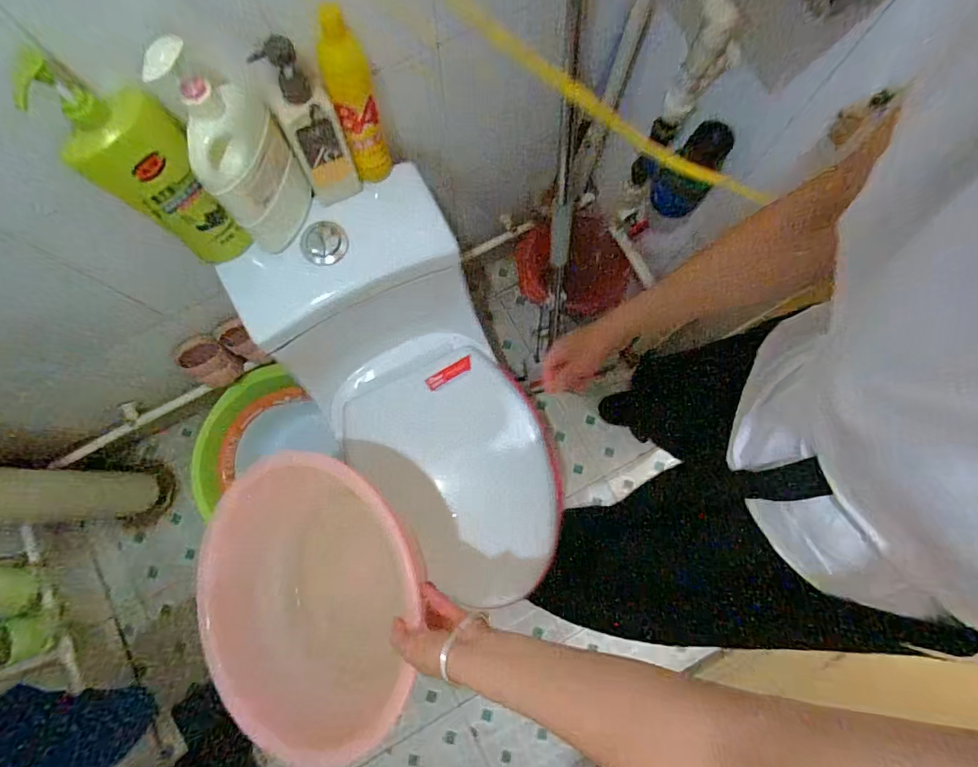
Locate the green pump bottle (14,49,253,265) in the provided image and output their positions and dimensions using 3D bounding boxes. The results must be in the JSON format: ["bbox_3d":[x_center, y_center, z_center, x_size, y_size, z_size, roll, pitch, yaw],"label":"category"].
[{"bbox_3d":[-0.395,-0.249,0.555,0.099,0.260,0.074,-16,76,-5],"label":"green pump bottle"}]

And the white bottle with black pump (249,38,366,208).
[{"bbox_3d":[-0.227,-0.325,0.606,0.068,0.204,0.058,-23,77,-7],"label":"white bottle with black pump"}]

